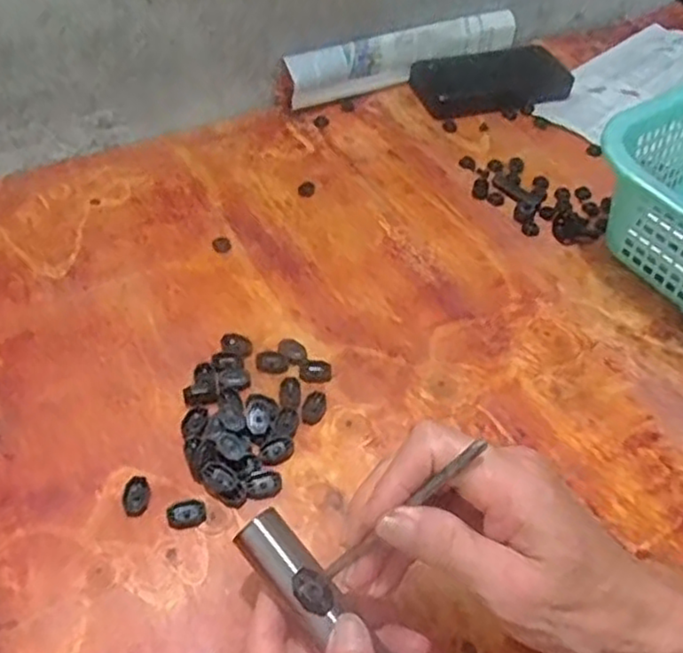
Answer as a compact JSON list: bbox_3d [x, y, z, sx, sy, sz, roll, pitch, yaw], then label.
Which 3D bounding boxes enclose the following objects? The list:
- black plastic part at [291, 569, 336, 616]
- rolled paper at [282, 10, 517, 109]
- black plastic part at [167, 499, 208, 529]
[{"bbox_3d":[-0.013,0.126,0.330,0.022,0.006,0.016,31,54,18],"label":"black plastic part"},{"bbox_3d":[0.067,-0.270,0.697,0.261,0.053,0.024,-18,55,-20],"label":"rolled paper"},{"bbox_3d":[-0.091,0.110,0.406,0.022,0.004,0.015,-9,52,-13],"label":"black plastic part"}]

